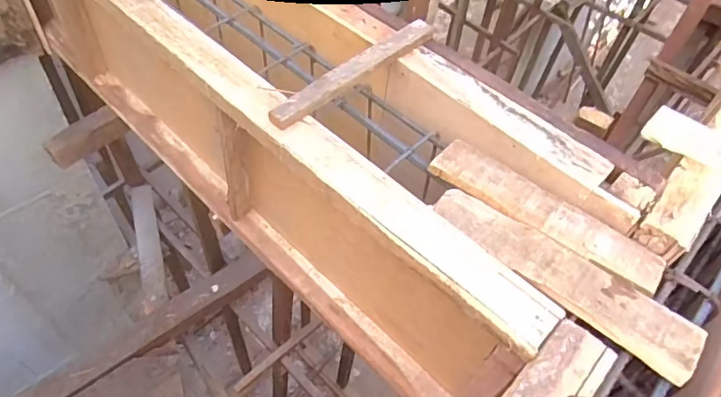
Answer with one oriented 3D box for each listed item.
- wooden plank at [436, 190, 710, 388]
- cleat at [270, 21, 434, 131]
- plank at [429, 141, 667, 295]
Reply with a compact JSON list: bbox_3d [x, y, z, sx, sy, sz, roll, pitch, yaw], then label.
[{"bbox_3d":[0.247,0.091,0.632,0.342,0.023,0.084,35,57,20],"label":"wooden plank"},{"bbox_3d":[-0.006,-0.208,0.797,0.337,0.022,0.047,-36,63,-28],"label":"cleat"},{"bbox_3d":[0.252,0.017,0.696,0.323,0.016,0.075,32,56,18],"label":"plank"}]

